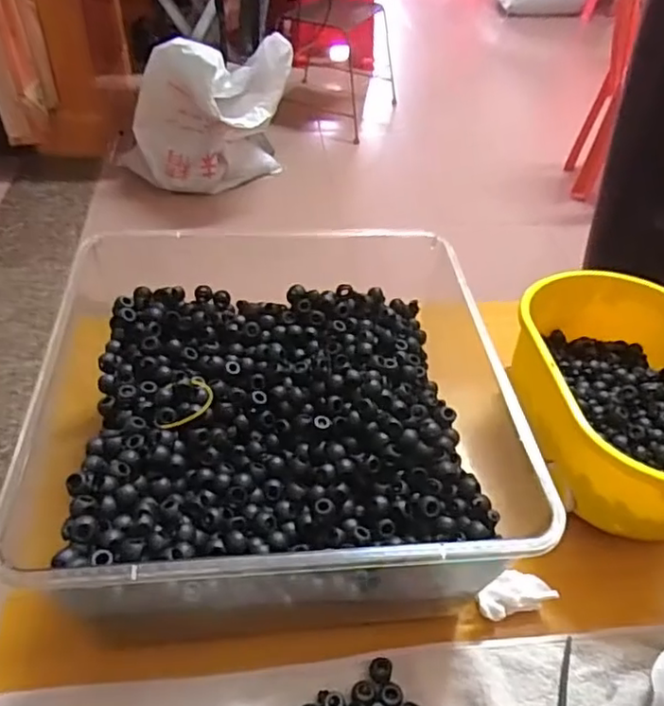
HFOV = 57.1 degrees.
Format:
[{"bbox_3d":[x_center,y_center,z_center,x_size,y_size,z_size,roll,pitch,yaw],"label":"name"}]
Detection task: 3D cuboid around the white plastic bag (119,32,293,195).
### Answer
[{"bbox_3d":[-0.337,-0.667,1.721,0.409,0.409,0.361,-2,44,-9],"label":"white plastic bag"}]

